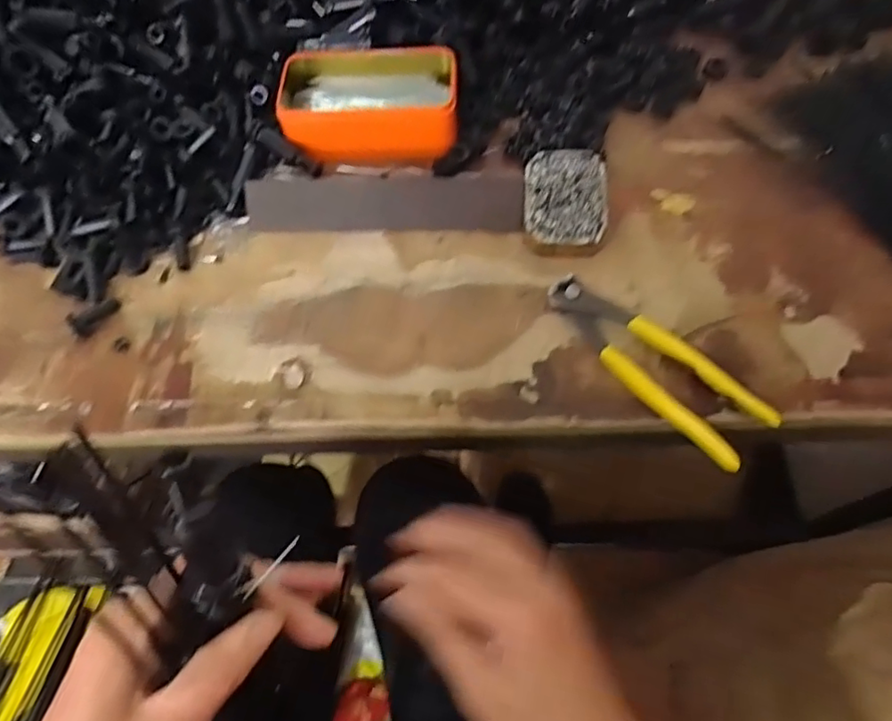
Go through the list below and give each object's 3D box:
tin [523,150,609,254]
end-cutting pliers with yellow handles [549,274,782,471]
[{"bbox_3d":[0.091,-0.120,0.446,0.061,0.020,0.092,2,65,4],"label":"tin"},{"bbox_3d":[0.138,-0.001,0.391,0.049,0.021,0.164,-39,69,-15],"label":"end-cutting pliers with yellow handles"}]

